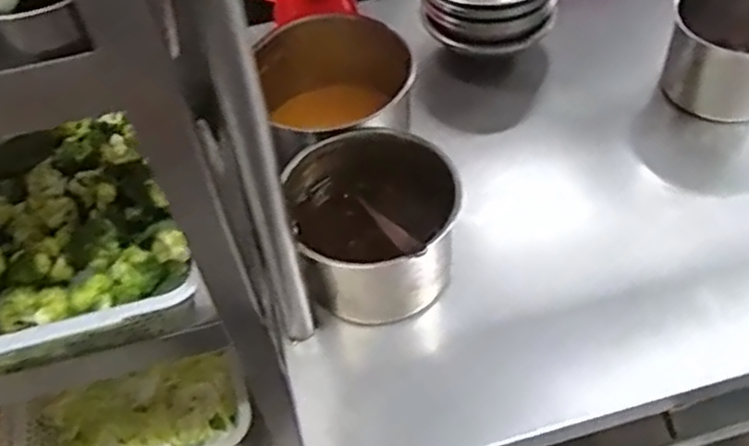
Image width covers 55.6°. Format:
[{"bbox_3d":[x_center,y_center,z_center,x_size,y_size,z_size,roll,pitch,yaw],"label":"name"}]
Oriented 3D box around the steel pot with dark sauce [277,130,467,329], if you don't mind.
[{"bbox_3d":[0.003,0.009,0.728,0.157,0.136,0.163,-3,51,4],"label":"steel pot with dark sauce"}]

